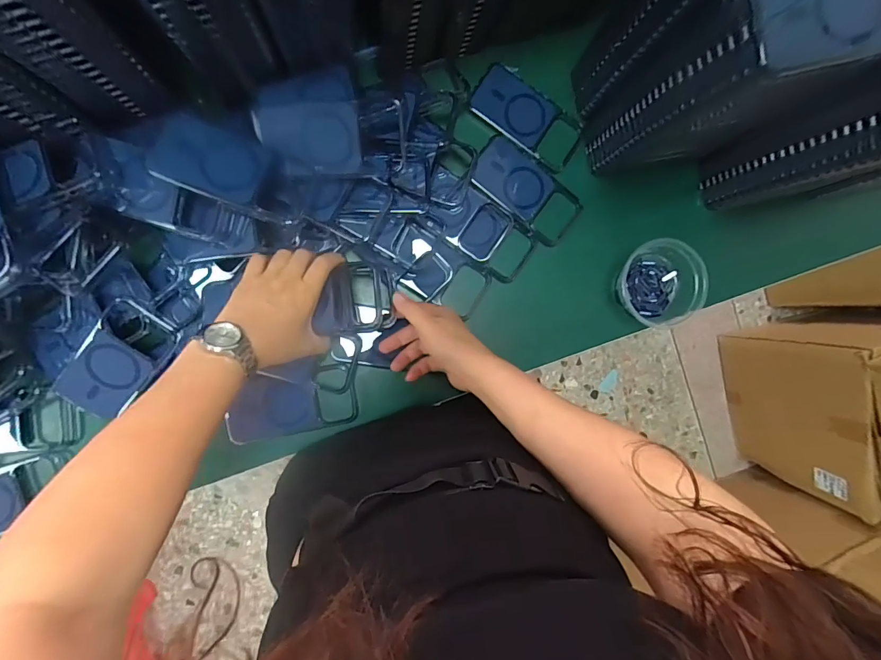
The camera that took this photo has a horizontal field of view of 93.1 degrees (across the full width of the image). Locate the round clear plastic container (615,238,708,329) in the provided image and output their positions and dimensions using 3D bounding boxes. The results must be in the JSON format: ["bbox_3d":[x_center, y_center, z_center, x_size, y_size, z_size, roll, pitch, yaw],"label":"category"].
[{"bbox_3d":[0.277,-0.060,0.537,0.107,0.051,0.103,0,92,-8],"label":"round clear plastic container"}]

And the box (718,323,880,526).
[{"bbox_3d":[1.140,0.208,1.242,0.308,0.422,0.476,-14,94,-7],"label":"box"}]

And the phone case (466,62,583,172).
[{"bbox_3d":[0.113,-0.274,0.538,0.149,0.006,0.072,34,87,-8],"label":"phone case"}]

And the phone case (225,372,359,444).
[{"bbox_3d":[-0.180,0.089,0.508,0.149,0.008,0.076,-10,93,-8],"label":"phone case"}]

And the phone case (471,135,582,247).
[{"bbox_3d":[0.112,-0.181,0.540,0.148,0.011,0.078,38,86,-7],"label":"phone case"}]

